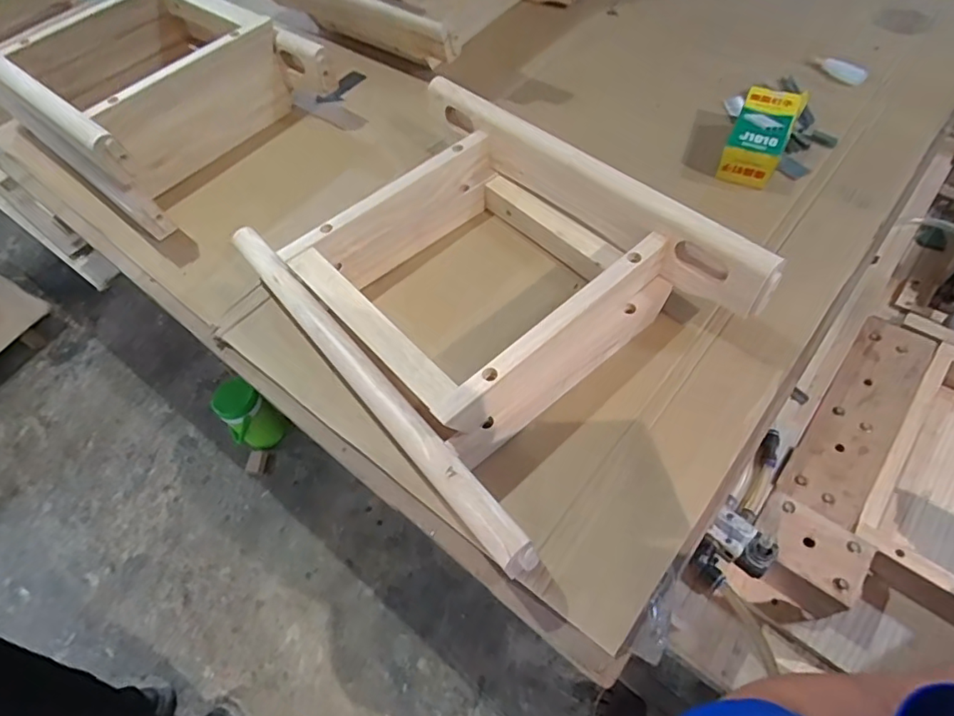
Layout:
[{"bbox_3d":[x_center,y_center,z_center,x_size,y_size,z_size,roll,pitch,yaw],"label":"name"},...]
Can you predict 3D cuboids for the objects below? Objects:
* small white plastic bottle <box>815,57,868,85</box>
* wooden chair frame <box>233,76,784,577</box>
[{"bbox_3d":[0.535,-0.422,0.795,0.076,0.022,0.026,18,58,-6],"label":"small white plastic bottle"},{"bbox_3d":[-0.006,-0.087,0.575,0.354,0.115,0.475,-40,61,-18],"label":"wooden chair frame"}]

